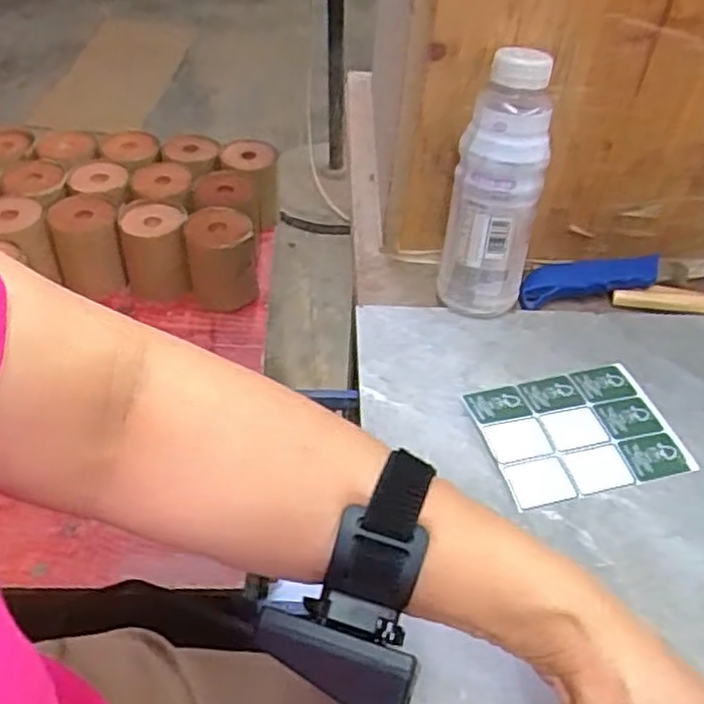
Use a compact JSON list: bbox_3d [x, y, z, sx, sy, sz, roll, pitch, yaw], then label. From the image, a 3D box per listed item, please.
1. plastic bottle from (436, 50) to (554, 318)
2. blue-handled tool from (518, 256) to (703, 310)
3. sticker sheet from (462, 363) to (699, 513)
[{"bbox_3d":[0.107,-0.117,0.530,0.064,0.192,0.065,7,46,3],"label":"plastic bottle"},{"bbox_3d":[0.236,-0.067,0.609,0.187,0.020,0.031,-8,47,-12],"label":"blue-handled tool"},{"bbox_3d":[0.160,0.056,0.497,0.135,0.006,0.097,-10,47,-13],"label":"sticker sheet"}]

